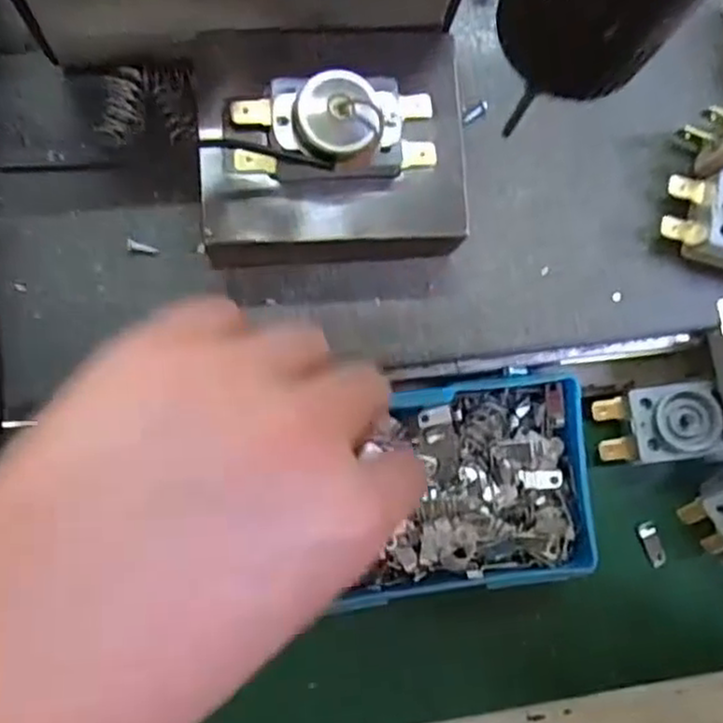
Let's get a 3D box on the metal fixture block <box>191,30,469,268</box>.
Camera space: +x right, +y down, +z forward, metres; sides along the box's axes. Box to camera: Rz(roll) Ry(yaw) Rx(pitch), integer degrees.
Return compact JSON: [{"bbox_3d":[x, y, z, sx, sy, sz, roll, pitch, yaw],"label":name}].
[{"bbox_3d":[-0.010,-0.066,0.236,0.080,0.026,0.072,-4,86,-7],"label":"metal fixture block"}]

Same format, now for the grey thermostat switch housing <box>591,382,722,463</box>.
[{"bbox_3d":[0.114,0.023,0.275,0.049,0.016,0.026,-7,86,11],"label":"grey thermostat switch housing"}]

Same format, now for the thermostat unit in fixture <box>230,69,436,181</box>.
[{"bbox_3d":[-0.007,-0.068,0.215,0.059,0.019,0.029,-4,86,-7],"label":"thermostat unit in fixture"}]

